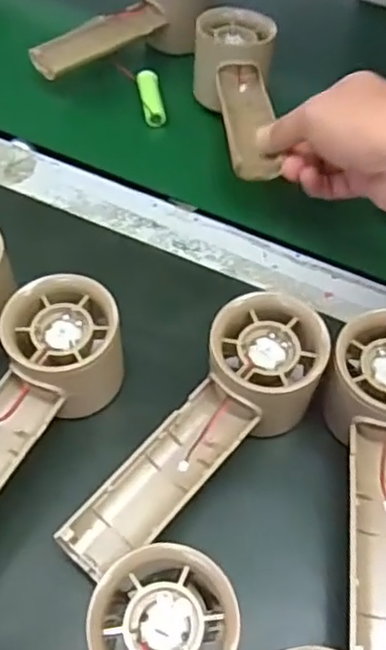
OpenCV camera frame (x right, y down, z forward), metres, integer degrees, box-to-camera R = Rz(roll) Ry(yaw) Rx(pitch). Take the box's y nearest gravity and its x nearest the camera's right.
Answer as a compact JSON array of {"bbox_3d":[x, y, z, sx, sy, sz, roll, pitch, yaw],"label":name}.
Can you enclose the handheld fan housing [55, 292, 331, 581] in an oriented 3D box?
[{"bbox_3d":[0.007,0.053,0.303,0.052,0.047,0.153,32,62,18],"label":"handheld fan housing"}]

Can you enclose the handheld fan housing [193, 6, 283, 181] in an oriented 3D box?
[{"bbox_3d":[0.035,-0.152,0.449,0.055,0.049,0.153,-4,58,-4],"label":"handheld fan housing"}]

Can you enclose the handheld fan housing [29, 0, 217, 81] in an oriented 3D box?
[{"bbox_3d":[-0.050,-0.229,0.508,0.159,0.060,0.047,-35,64,-21],"label":"handheld fan housing"}]

